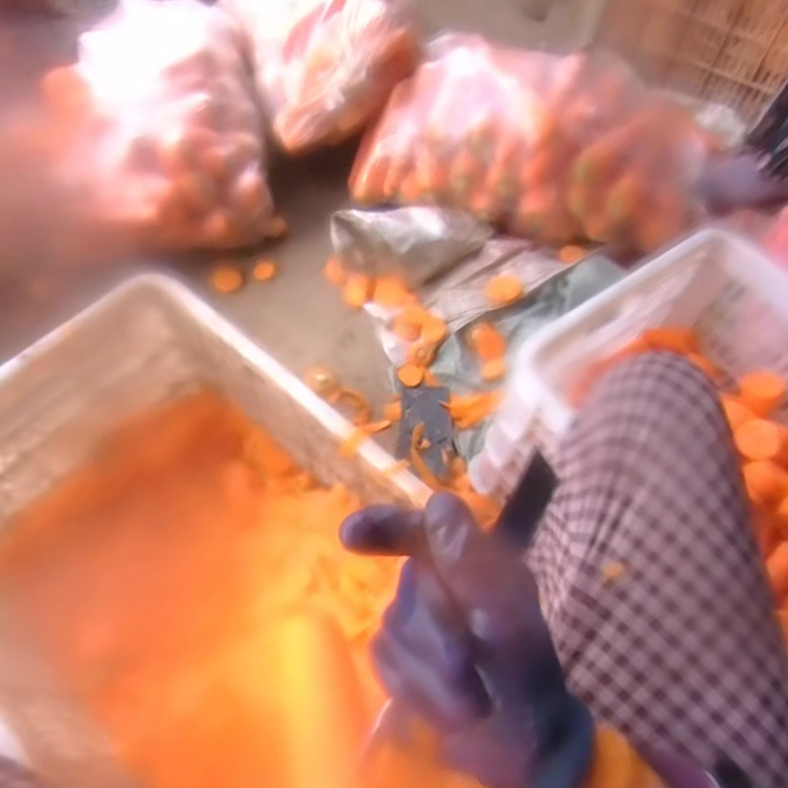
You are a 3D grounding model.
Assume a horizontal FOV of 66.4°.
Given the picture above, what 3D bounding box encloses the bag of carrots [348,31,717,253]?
[{"bbox_3d":[0.253,-0.427,1.061,0.578,0.208,0.315,23,62,10],"label":"bag of carrots"}]

